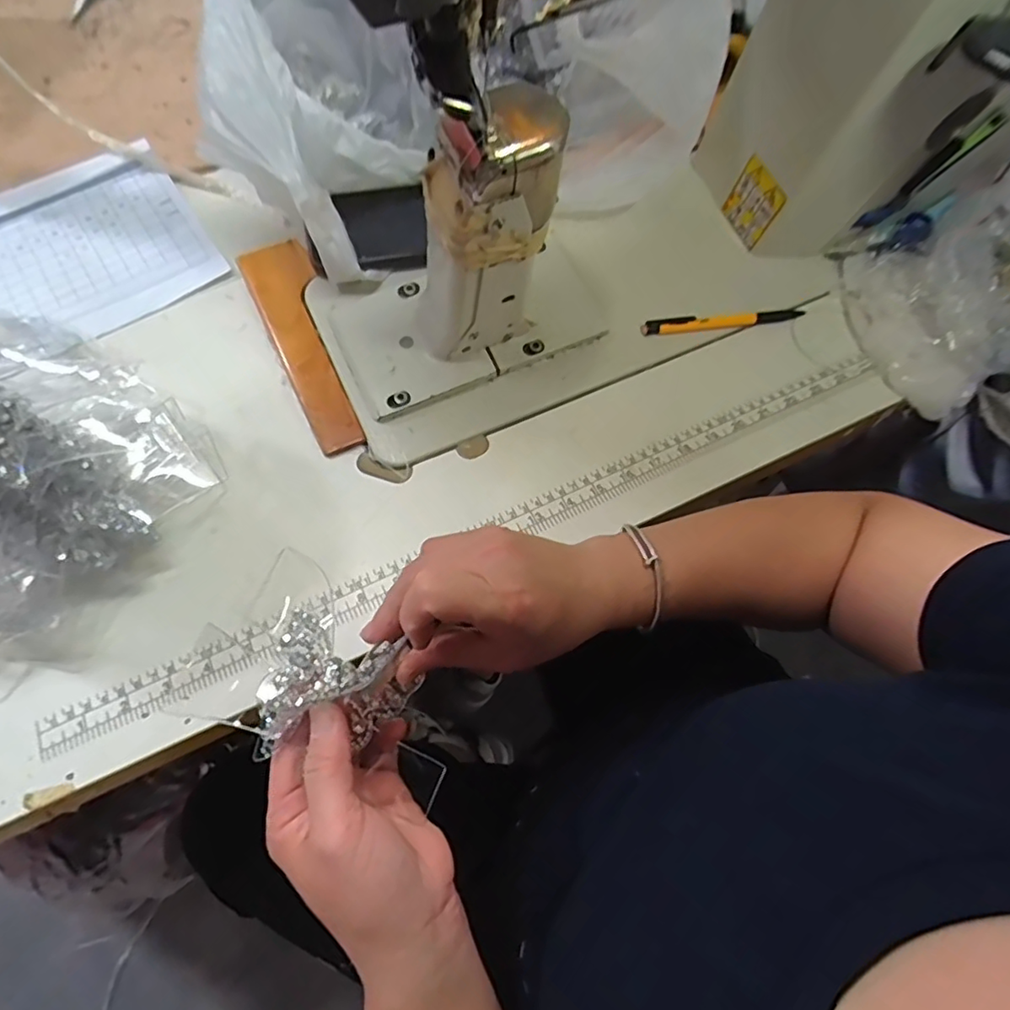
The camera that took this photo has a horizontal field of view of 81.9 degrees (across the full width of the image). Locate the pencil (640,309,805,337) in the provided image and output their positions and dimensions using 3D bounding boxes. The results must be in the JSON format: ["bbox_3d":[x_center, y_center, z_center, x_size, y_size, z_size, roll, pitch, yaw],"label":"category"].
[{"bbox_3d":[0.184,-0.155,0.486,0.145,0.015,0.015,-9,67,-6],"label":"pencil"}]

